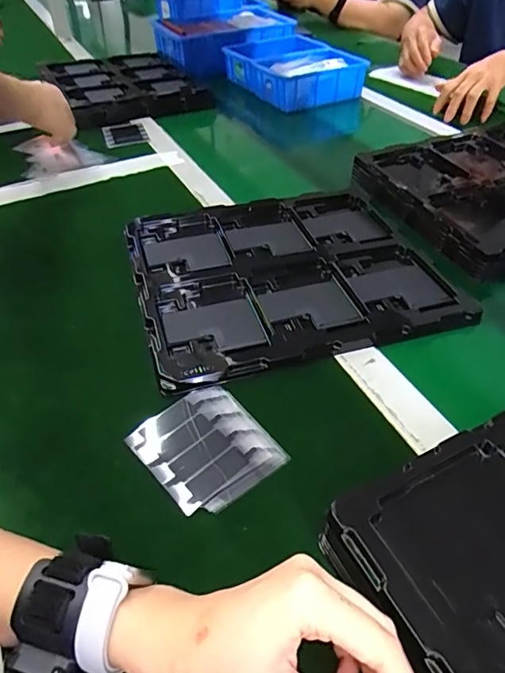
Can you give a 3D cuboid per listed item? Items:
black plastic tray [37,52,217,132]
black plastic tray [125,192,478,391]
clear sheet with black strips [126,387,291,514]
[{"bbox_3d":[-0.256,-0.510,0.954,0.268,0.056,0.263,-23,48,-20],"label":"black plastic tray"},{"bbox_3d":[0.035,-0.078,0.531,0.315,0.022,0.275,-14,46,-10],"label":"black plastic tray"},{"bbox_3d":[-0.036,0.086,0.373,0.088,0.007,0.097,-32,52,-26],"label":"clear sheet with black strips"}]

